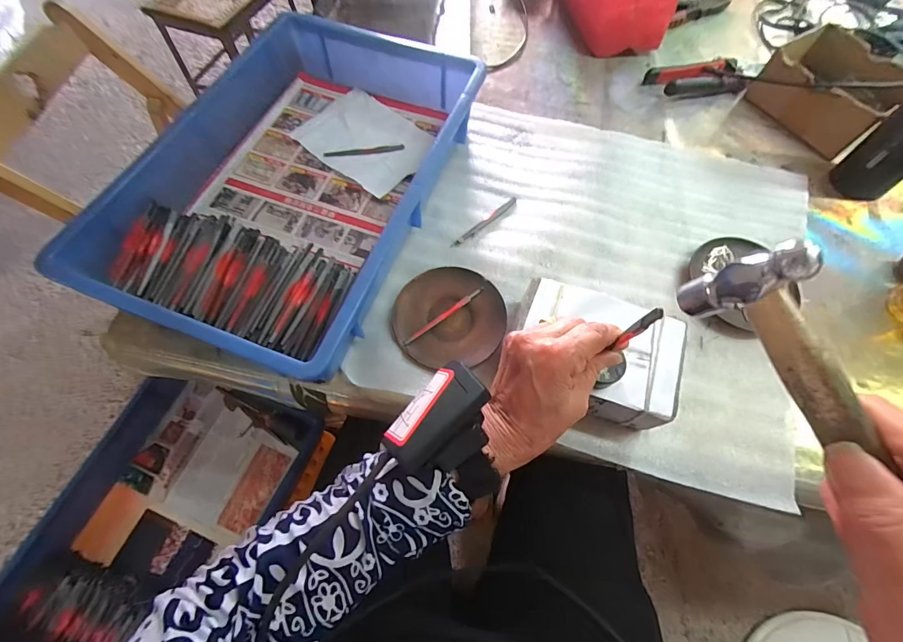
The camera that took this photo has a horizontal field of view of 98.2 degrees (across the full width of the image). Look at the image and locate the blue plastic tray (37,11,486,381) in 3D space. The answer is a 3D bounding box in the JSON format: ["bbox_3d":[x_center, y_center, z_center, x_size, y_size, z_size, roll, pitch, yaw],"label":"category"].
[{"bbox_3d":[-0.166,-0.166,0.442,0.282,0.079,0.426,20,66,7],"label":"blue plastic tray"}]

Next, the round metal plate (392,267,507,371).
[{"bbox_3d":[-0.002,-0.004,0.409,0.112,0.012,0.106,1,65,-1],"label":"round metal plate"}]

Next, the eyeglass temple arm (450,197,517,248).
[{"bbox_3d":[0.041,-0.119,0.469,0.104,0.007,0.010,-39,72,-17],"label":"eyeglass temple arm"}]

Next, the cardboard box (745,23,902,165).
[{"bbox_3d":[0.520,-0.319,0.544,0.127,0.071,0.156,-35,71,-16],"label":"cardboard box"}]

